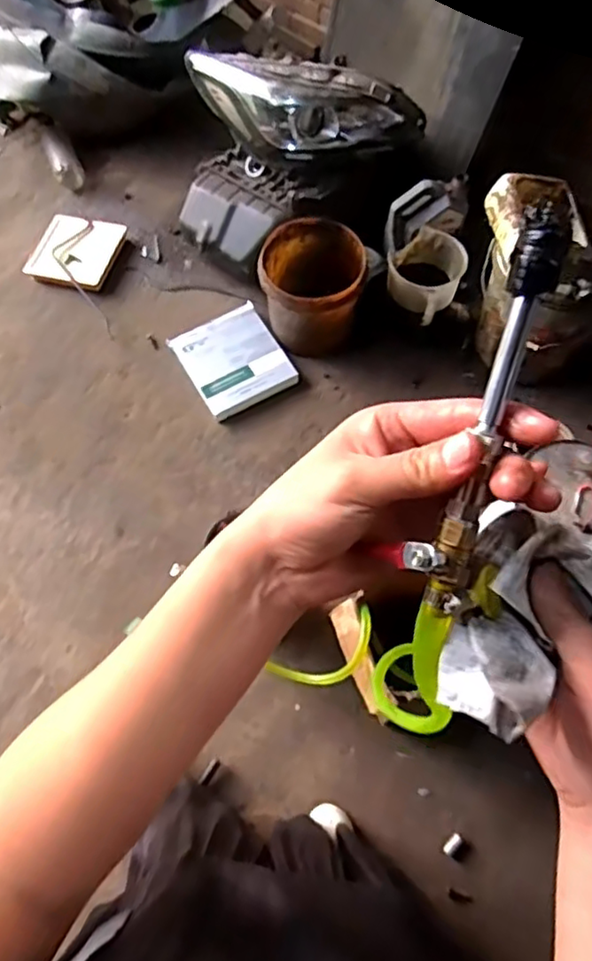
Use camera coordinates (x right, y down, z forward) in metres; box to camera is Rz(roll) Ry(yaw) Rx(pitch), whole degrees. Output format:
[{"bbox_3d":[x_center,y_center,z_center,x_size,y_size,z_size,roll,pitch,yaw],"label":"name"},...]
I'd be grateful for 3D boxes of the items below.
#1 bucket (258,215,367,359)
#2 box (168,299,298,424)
[{"bbox_3d":[0.040,-0.494,1.649,0.250,0.238,0.275,0,66,0],"label":"bucket"},{"bbox_3d":[-0.171,-0.326,1.722,0.253,0.037,0.298,-27,69,-11],"label":"box"}]

